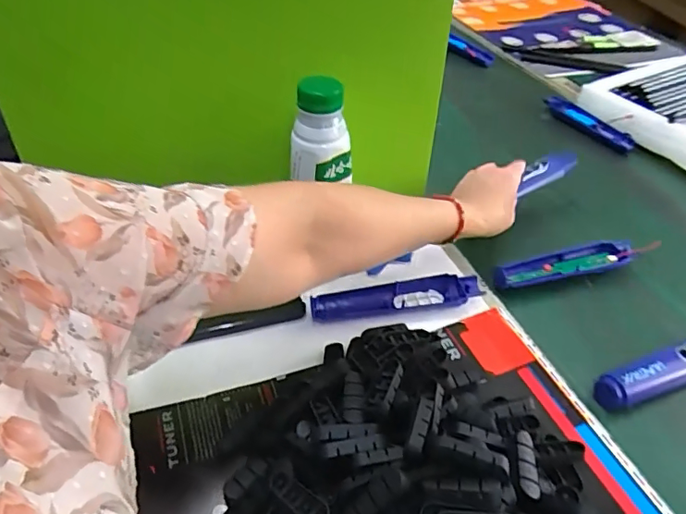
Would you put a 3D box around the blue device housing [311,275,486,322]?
[{"bbox_3d":[0.053,0.041,0.516,0.168,0.020,0.035,-5,41,-9],"label":"blue device housing"}]

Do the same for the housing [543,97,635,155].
[{"bbox_3d":[0.386,-0.221,0.838,0.042,0.019,0.178,-16,44,-20],"label":"housing"}]

